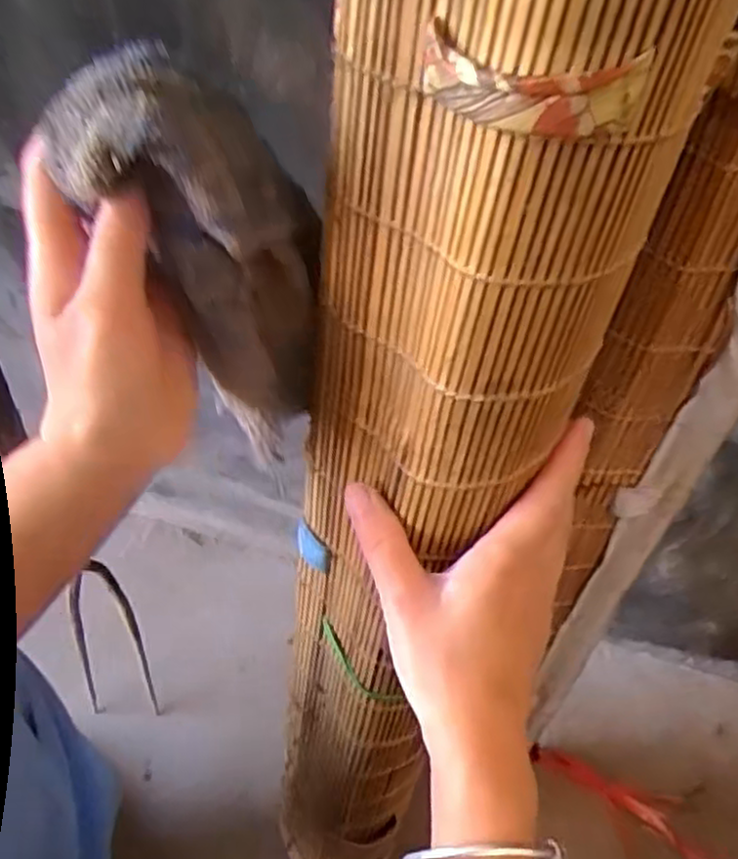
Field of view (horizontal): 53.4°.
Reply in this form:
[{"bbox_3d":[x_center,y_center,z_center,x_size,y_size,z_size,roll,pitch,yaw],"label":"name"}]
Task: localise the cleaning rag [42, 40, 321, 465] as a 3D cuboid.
[{"bbox_3d":[-0.055,-0.063,0.318,0.062,0.191,0.059,-3,54,14],"label":"cleaning rag"}]

